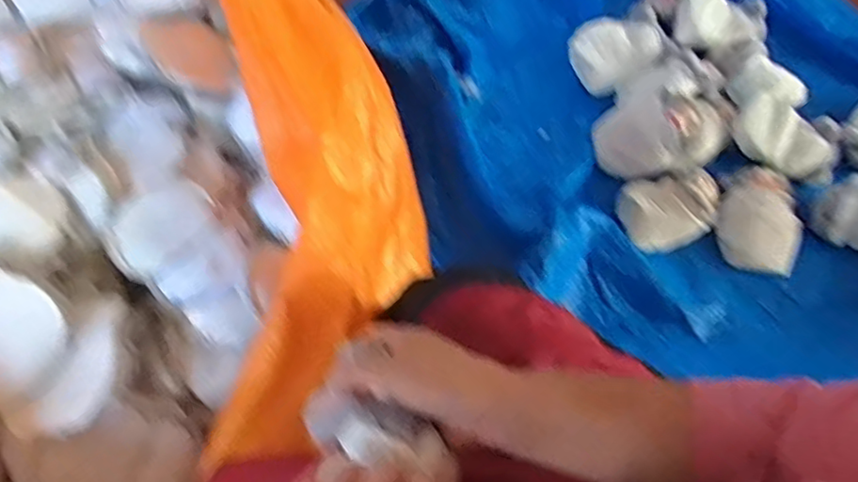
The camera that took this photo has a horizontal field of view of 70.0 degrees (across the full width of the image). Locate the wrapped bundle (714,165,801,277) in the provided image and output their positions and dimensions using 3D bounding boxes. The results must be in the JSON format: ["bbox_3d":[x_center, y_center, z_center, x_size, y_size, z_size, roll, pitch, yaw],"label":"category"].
[{"bbox_3d":[0.553,-0.033,1.042,0.132,0.060,0.166,12,67,6],"label":"wrapped bundle"}]

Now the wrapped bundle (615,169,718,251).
[{"bbox_3d":[0.402,-0.054,1.028,0.162,0.053,0.120,-3,66,-1],"label":"wrapped bundle"}]

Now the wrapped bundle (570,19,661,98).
[{"bbox_3d":[0.353,-0.355,1.170,0.166,0.071,0.125,-24,68,-10],"label":"wrapped bundle"}]

